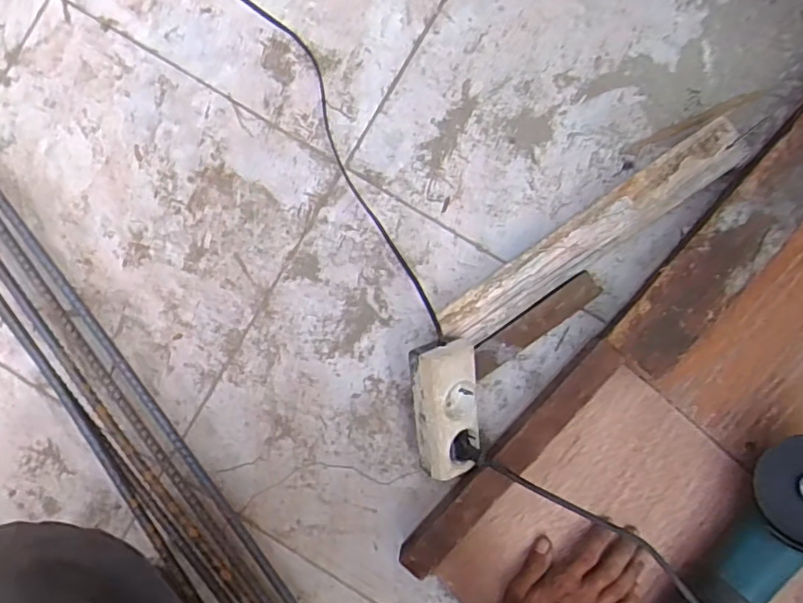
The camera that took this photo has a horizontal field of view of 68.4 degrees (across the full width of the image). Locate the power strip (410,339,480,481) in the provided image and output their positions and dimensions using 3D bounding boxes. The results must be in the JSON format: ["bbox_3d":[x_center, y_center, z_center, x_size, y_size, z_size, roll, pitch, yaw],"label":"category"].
[{"bbox_3d":[0.044,0.109,0.596,0.068,0.044,0.142,0,103,3],"label":"power strip"}]

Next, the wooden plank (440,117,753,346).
[{"bbox_3d":[0.195,-0.067,0.629,0.367,0.039,0.058,-35,88,2],"label":"wooden plank"}]

